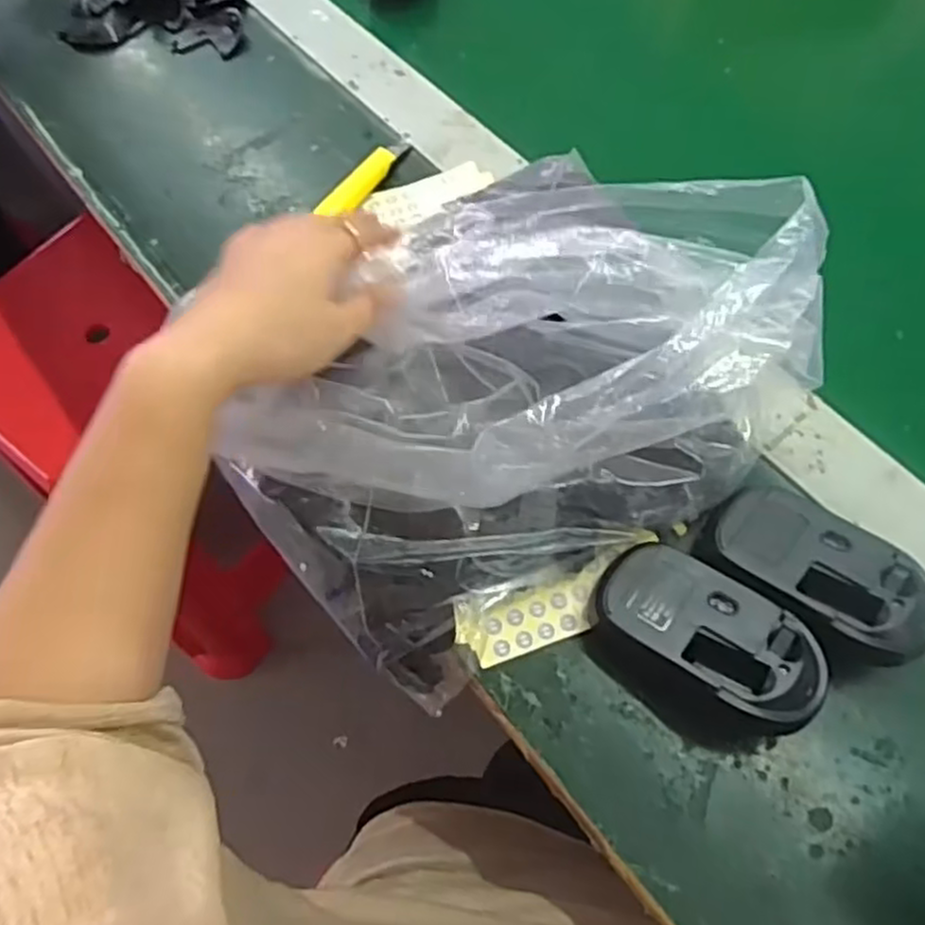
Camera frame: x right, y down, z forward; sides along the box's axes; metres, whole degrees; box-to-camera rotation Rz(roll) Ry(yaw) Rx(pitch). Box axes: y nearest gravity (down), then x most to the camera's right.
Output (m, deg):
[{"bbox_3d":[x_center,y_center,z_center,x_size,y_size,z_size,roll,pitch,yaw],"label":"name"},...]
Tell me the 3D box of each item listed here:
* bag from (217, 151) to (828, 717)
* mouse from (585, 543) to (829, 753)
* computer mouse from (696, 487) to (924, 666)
[{"bbox_3d":[0.024,-0.037,0.370,0.195,0.119,0.258,39,72,19],"label":"bag"},{"bbox_3d":[0.108,0.084,0.346,0.100,0.042,0.061,39,72,19],"label":"mouse"},{"bbox_3d":[0.166,0.052,0.355,0.100,0.033,0.052,36,70,18],"label":"computer mouse"}]

